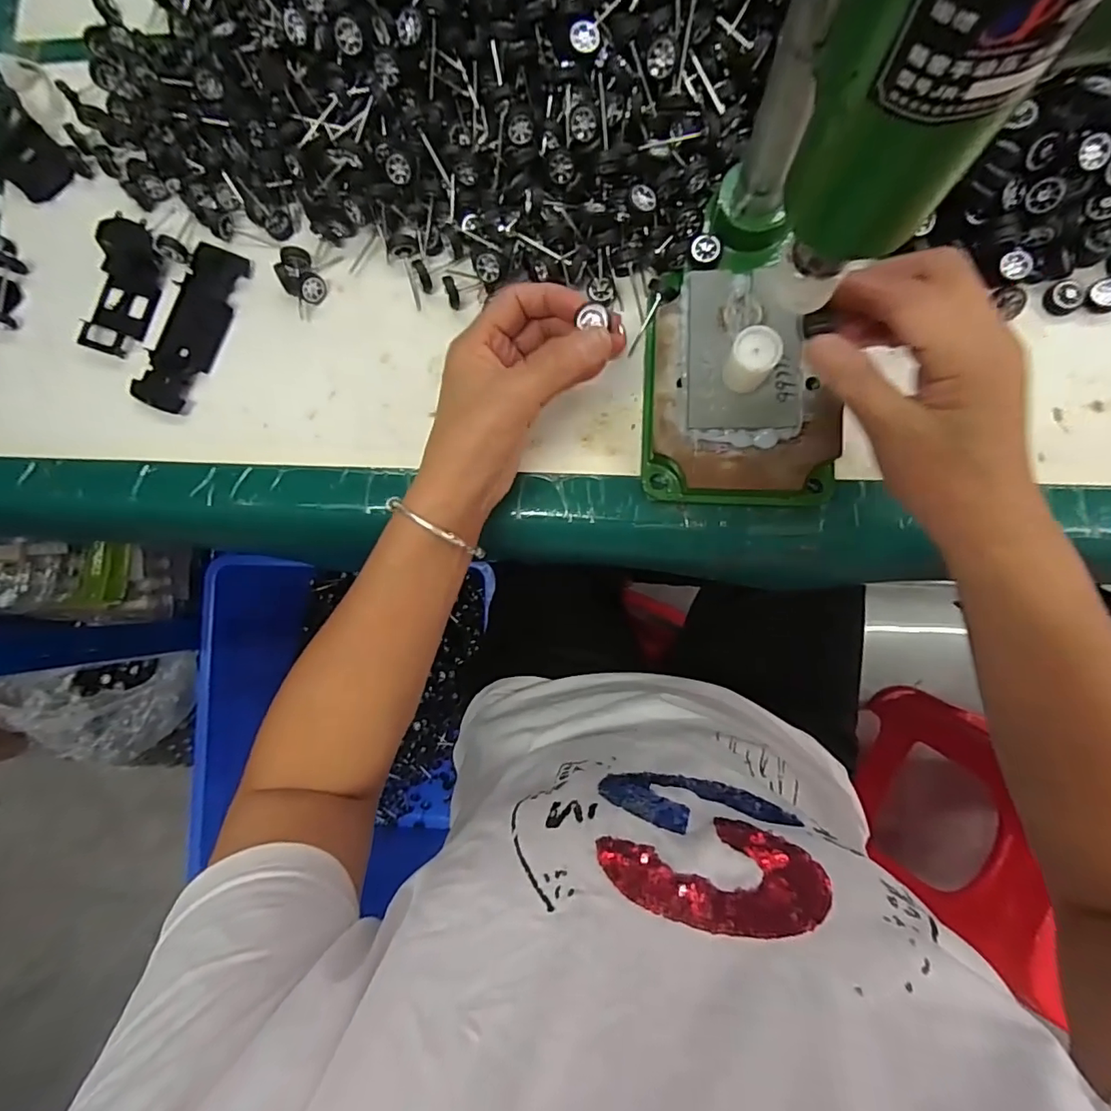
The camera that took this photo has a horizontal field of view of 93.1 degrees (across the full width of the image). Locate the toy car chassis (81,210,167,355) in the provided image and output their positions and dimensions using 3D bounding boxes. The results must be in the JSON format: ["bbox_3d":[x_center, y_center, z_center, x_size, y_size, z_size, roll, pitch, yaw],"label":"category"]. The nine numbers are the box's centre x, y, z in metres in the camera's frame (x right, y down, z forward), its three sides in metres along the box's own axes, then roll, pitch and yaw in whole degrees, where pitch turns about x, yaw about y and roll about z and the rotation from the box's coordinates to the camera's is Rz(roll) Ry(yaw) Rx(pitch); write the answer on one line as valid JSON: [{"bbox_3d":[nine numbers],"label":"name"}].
[{"bbox_3d":[-0.319,-0.196,0.388,0.050,0.013,0.094,13,88,7],"label":"toy car chassis"}]

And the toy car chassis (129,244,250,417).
[{"bbox_3d":[-0.266,-0.166,0.384,0.045,0.008,0.123,23,89,7],"label":"toy car chassis"}]

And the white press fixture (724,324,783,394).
[{"bbox_3d":[0.108,-0.107,0.289,0.024,0.034,0.024,0,87,6],"label":"white press fixture"}]

